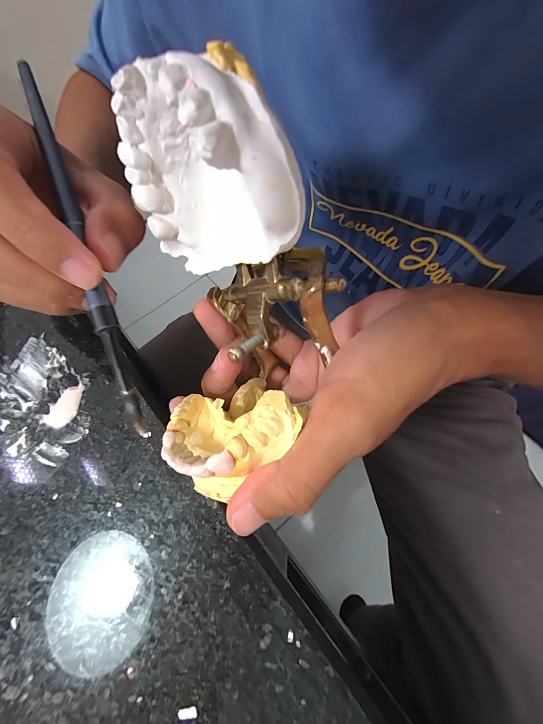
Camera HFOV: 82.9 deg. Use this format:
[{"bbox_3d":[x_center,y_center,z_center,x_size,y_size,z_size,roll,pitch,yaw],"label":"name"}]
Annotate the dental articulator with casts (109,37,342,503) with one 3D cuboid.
[{"bbox_3d":[-0.013,-0.020,0.120,0.070,0.066,0.134,-1,103,2],"label":"dental articulator with casts"}]

